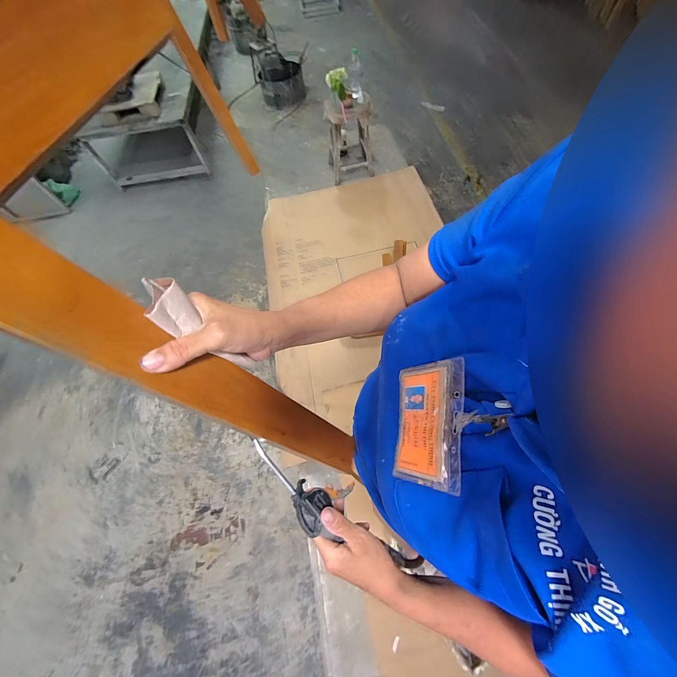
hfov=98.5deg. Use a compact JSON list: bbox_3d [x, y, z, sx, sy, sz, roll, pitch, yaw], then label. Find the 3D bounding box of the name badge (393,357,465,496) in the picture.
[{"bbox_3d":[0.075,0.071,0.252,0.004,0.084,0.100,15,71,-19],"label":"name badge"}]

